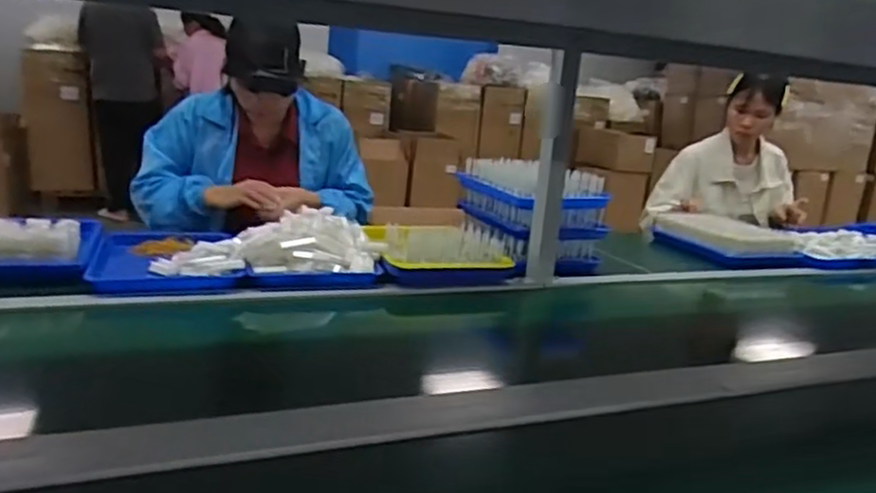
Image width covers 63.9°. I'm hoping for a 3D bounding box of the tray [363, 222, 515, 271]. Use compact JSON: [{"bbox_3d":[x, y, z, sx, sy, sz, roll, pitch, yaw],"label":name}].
[{"bbox_3d":[-0.009,-0.012,1.399,0.252,0.059,0.224,1,15,-18],"label":"tray"}]

